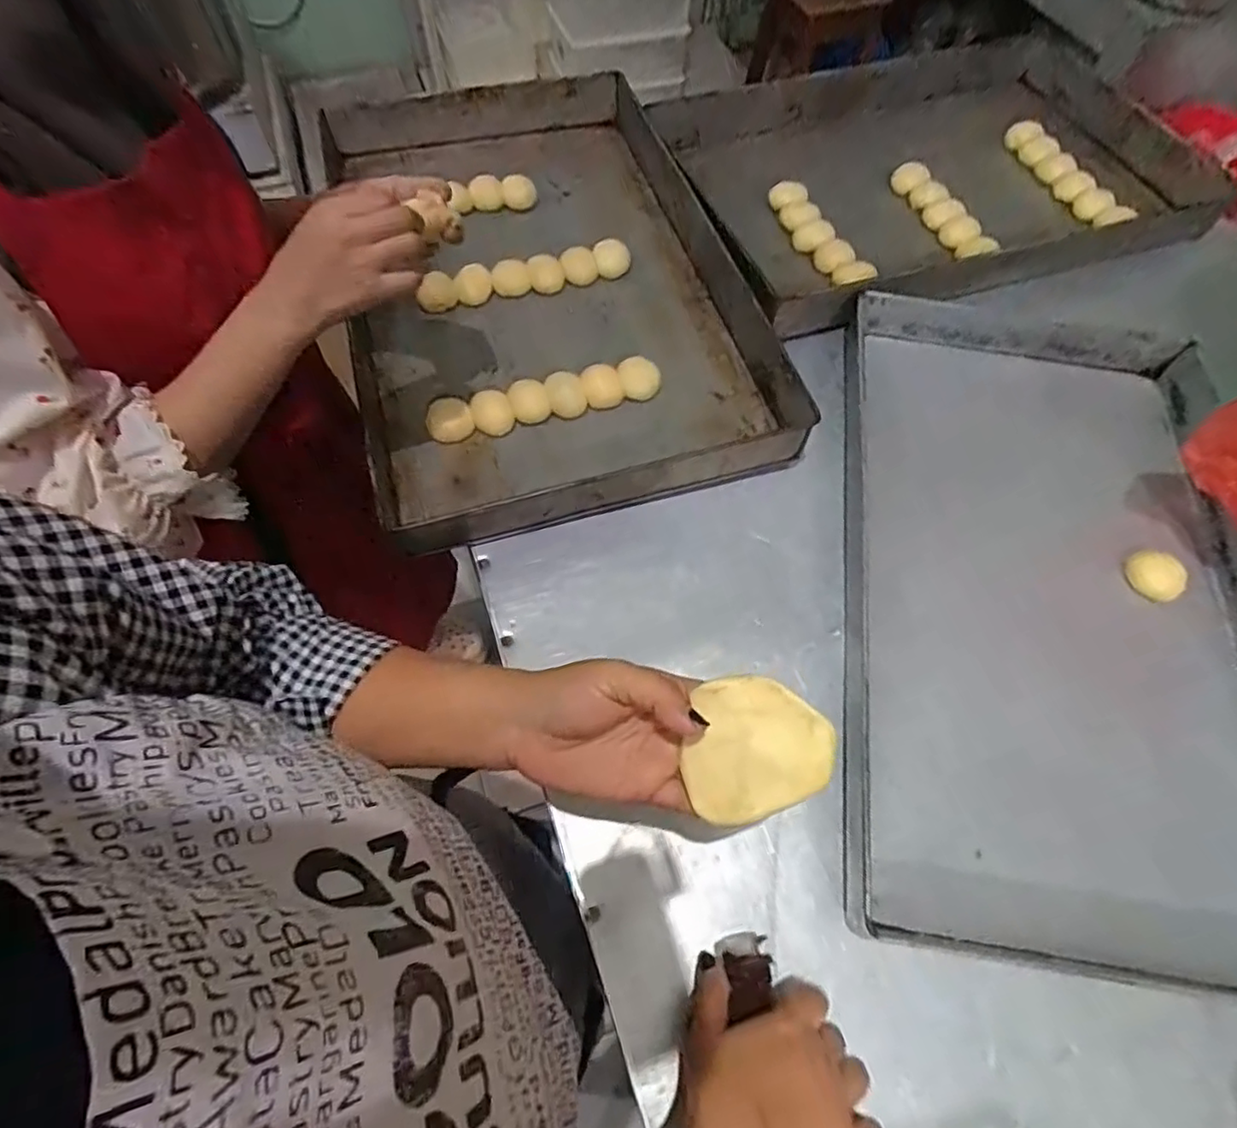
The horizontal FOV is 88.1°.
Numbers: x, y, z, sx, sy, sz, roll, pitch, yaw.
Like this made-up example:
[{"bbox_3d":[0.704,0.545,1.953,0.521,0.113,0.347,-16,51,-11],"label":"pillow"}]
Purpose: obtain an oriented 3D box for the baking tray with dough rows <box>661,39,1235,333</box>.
[{"bbox_3d":[0.436,-0.551,0.883,0.763,0.051,0.475,-21,66,-13],"label":"baking tray with dough rows"}]

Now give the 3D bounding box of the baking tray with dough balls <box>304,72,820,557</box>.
[{"bbox_3d":[-0.089,-0.332,0.744,0.431,0.056,0.642,-14,64,-10],"label":"baking tray with dough balls"}]

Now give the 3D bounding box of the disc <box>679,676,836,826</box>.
[{"bbox_3d":[0.074,0.098,0.342,0.075,0.004,0.073,-3,78,17],"label":"disc"}]

